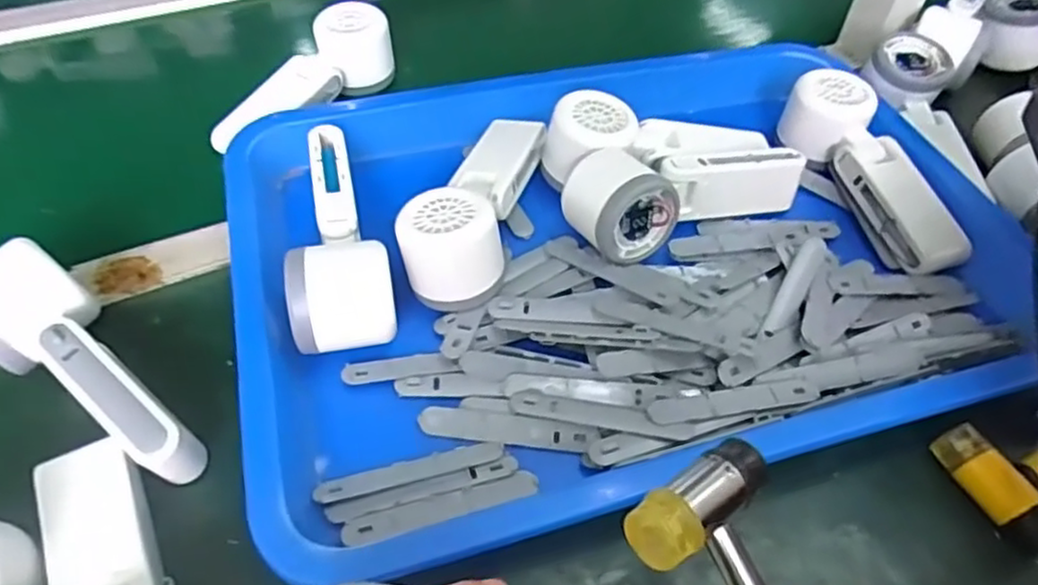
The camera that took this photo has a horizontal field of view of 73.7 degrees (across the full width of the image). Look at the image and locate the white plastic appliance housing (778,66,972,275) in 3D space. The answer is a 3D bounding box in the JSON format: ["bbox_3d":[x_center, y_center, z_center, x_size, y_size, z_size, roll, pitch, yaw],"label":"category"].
[{"bbox_3d":[0.244,-0.082,0.483,0.058,0.041,0.162,-17,66,-16],"label":"white plastic appliance housing"}]

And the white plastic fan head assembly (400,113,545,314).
[{"bbox_3d":[-0.022,-0.064,0.441,0.058,0.052,0.161,15,51,10],"label":"white plastic fan head assembly"}]

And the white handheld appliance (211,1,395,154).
[{"bbox_3d":[-0.161,-0.163,0.525,0.050,0.052,0.157,29,54,20],"label":"white handheld appliance"}]

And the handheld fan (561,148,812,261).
[{"bbox_3d":[0.110,-0.070,0.446,0.163,0.050,0.062,-19,53,-18],"label":"handheld fan"}]

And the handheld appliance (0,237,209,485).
[{"bbox_3d":[-0.217,0.042,0.348,0.157,0.058,0.052,33,55,23],"label":"handheld appliance"}]

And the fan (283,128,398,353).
[{"bbox_3d":[-0.106,-0.039,0.417,0.051,0.054,0.165,-6,50,-8],"label":"fan"}]

